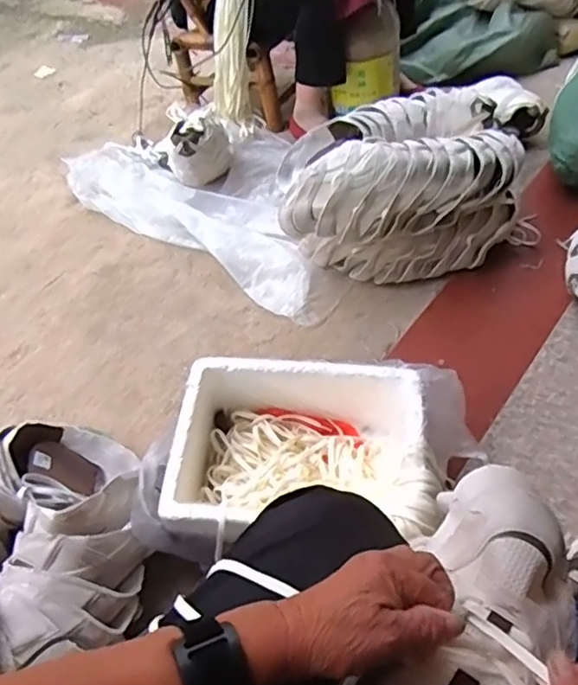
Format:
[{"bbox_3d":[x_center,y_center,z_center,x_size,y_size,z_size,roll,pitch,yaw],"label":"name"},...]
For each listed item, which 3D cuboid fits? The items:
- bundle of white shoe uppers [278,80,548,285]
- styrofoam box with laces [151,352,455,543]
[{"bbox_3d":[0.218,-0.319,1.206,0.443,0.249,0.310,0,54,2],"label":"bundle of white shoe uppers"},{"bbox_3d":[0.038,0.170,0.867,0.394,0.143,0.263,2,54,4],"label":"styrofoam box with laces"}]

